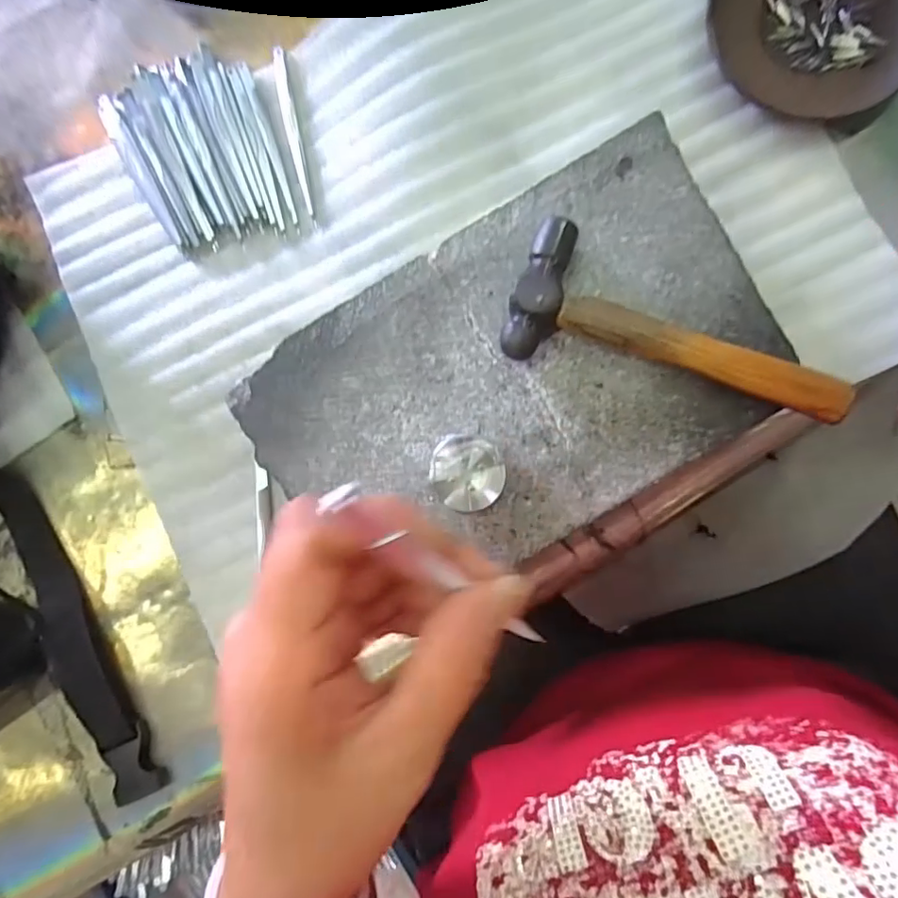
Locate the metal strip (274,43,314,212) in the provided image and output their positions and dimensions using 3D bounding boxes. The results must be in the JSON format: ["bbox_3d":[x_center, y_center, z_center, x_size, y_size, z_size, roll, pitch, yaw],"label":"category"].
[{"bbox_3d":[-0.093,-0.190,0.329,0.007,0.004,0.103,-12,87,4],"label":"metal strip"}]

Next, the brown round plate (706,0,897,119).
[{"bbox_3d":[0.204,-0.239,0.303,0.113,0.011,0.104,0,88,4],"label":"brown round plate"}]

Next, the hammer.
[{"bbox_3d":[0.102,-0.047,0.248,0.150,0.022,0.061,22,90,4],"label":"hammer"}]

